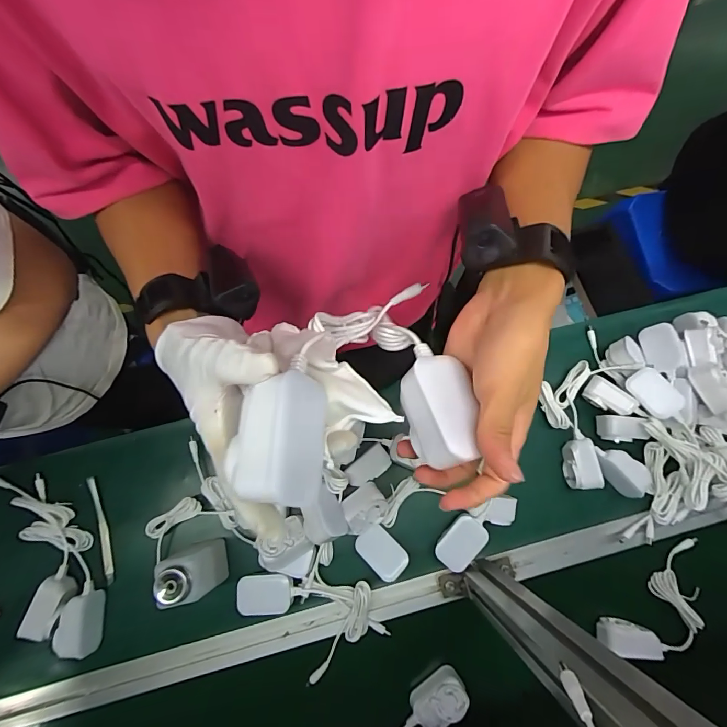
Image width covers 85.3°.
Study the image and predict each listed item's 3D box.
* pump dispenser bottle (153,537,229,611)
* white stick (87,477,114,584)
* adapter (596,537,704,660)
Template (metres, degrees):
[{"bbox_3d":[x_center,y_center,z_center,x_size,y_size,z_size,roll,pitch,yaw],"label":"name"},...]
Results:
[{"bbox_3d":[-0.207,0.255,0.493,0.055,0.121,0.058,-8,77,-3],"label":"pump dispenser bottle"},{"bbox_3d":[-0.367,0.232,0.553,0.014,0.014,0.144,-16,78,-5],"label":"white stick"},{"bbox_3d":[0.415,0.340,0.538,0.196,0.048,0.087,-33,80,-8],"label":"adapter"}]

